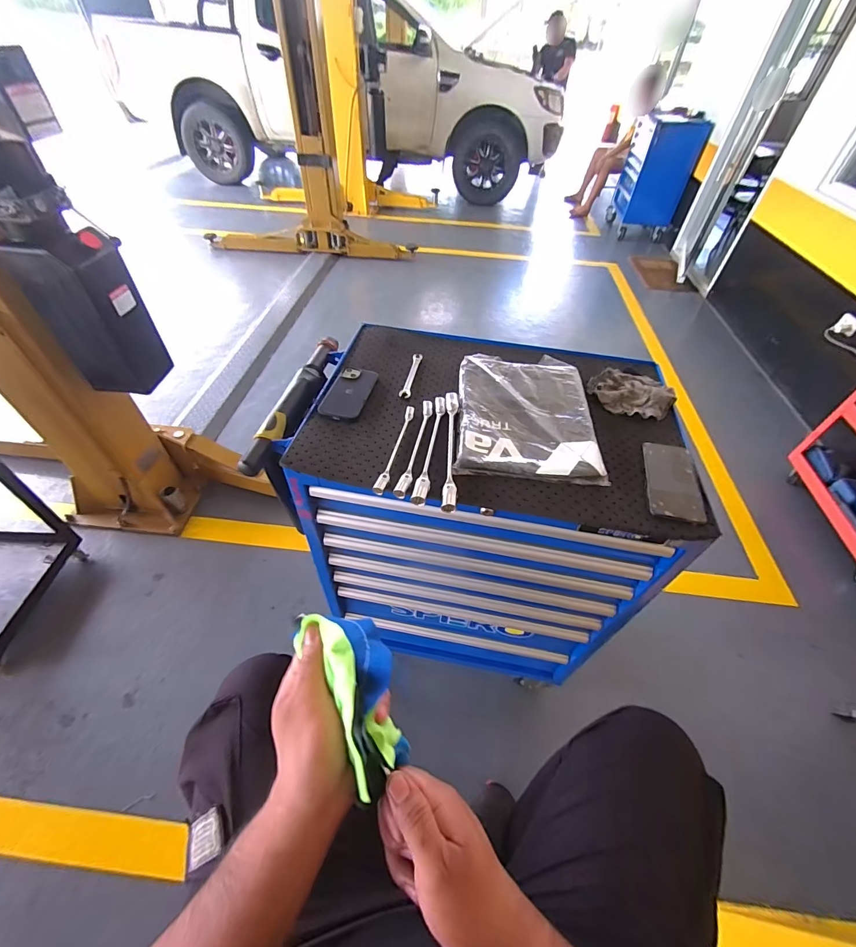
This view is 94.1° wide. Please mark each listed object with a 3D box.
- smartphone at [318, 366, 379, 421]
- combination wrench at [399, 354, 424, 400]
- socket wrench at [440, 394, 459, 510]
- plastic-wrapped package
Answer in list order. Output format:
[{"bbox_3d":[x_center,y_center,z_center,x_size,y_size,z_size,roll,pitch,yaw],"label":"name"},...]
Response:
[{"bbox_3d":[-0.149,-0.156,0.761,0.073,0.014,0.147,10,49,6],"label":"smartphone"},{"bbox_3d":[-0.033,-0.202,0.809,0.021,0.006,0.150,9,48,4],"label":"combination wrench"},{"bbox_3d":[0.038,-0.048,0.667,0.022,0.018,0.263,5,48,0],"label":"socket wrench"},{"bbox_3d":[0.175,-0.118,0.731,0.234,0.022,0.324,5,48,0],"label":"plastic-wrapped package"}]

